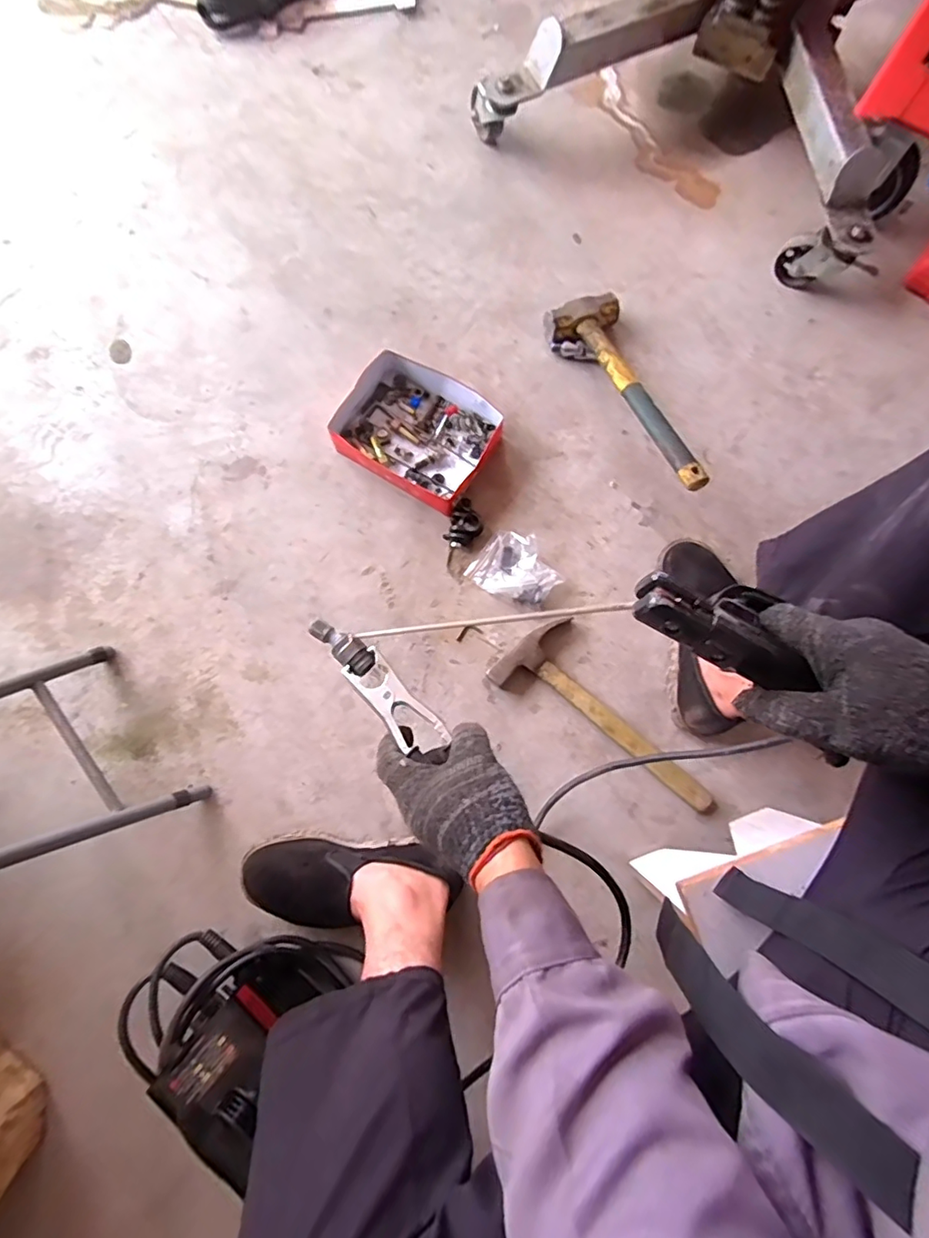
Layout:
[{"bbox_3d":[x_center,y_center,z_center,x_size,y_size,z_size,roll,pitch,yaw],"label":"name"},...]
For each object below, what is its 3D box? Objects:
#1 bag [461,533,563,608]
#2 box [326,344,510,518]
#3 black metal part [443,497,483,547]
[{"bbox_3d":[0.071,-0.066,0.737,0.108,0.028,0.089,39,81,6],"label":"bag"},{"bbox_3d":[-0.068,-0.268,0.768,0.217,0.052,0.173,33,80,5],"label":"box"},{"bbox_3d":[-0.001,-0.134,0.749,0.046,0.031,0.062,43,81,7],"label":"black metal part"}]

